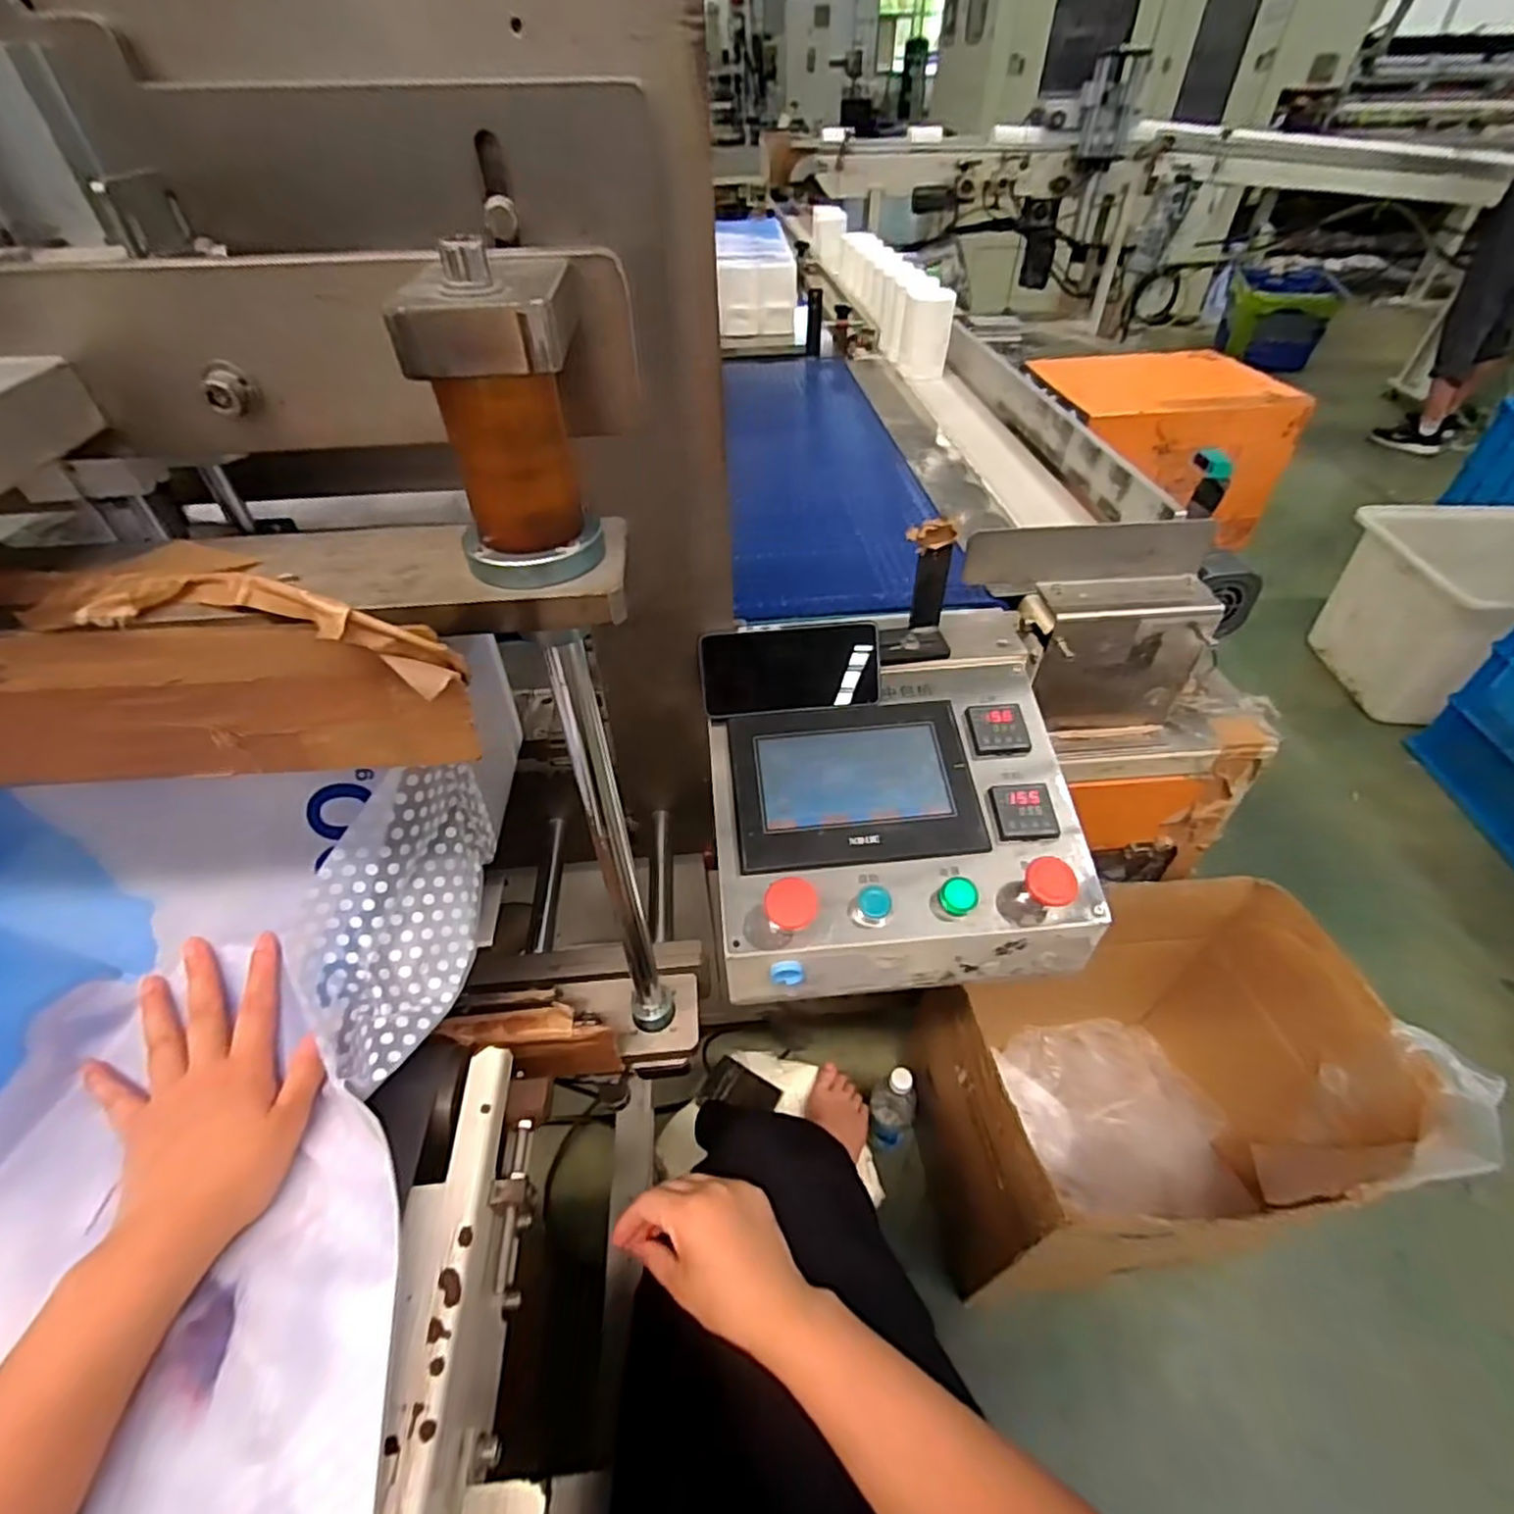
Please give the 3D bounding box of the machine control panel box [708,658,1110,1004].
[{"bbox_3d":[0.114,0.057,0.618,0.302,0.133,0.252,-5,45,-4],"label":"machine control panel box"}]

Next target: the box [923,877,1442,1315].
[{"bbox_3d":[0.498,0.453,0.979,0.493,0.458,0.408,-6,45,-5],"label":"box"}]

